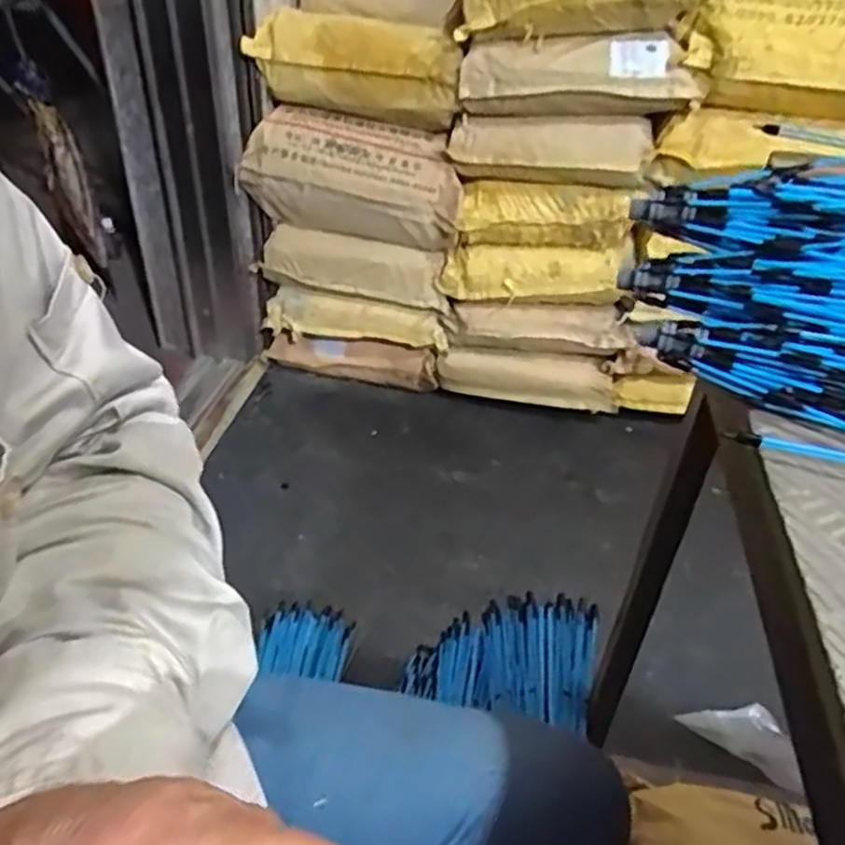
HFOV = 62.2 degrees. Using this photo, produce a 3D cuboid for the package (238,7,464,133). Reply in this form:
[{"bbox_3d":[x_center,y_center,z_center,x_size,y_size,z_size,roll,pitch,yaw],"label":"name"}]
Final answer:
[{"bbox_3d":[-0.124,-0.682,1.367,0.396,0.162,0.158,14,39,14],"label":"package"}]

